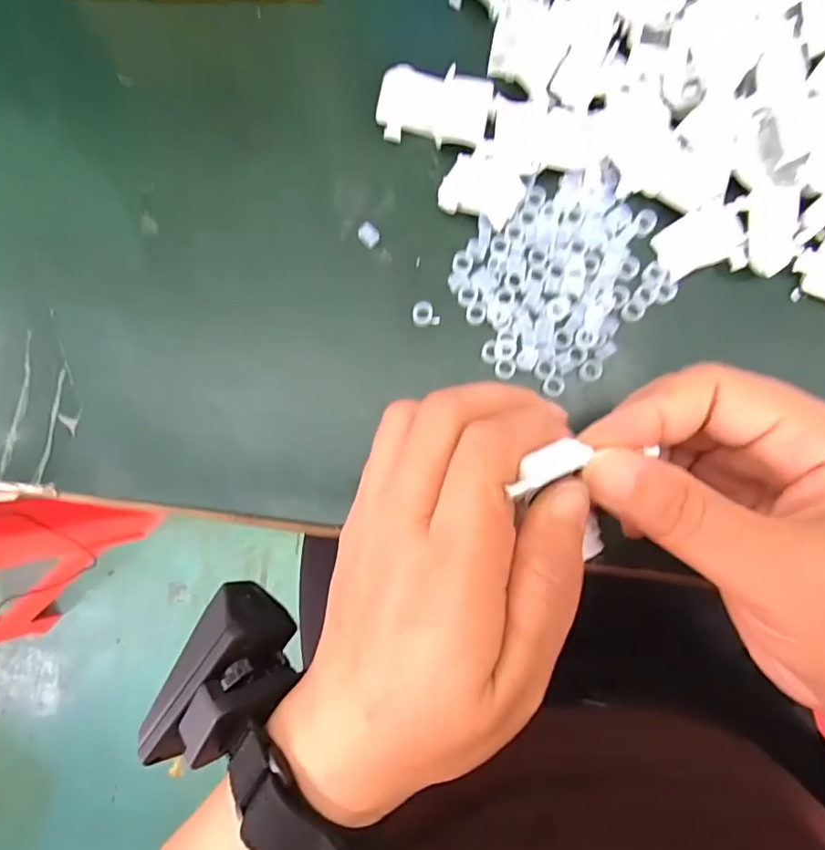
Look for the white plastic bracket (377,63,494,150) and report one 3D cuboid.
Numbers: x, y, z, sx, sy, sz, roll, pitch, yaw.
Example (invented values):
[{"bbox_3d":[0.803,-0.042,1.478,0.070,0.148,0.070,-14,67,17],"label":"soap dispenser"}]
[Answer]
[{"bbox_3d":[0.009,-0.141,0.235,0.049,0.005,0.030,12,95,7],"label":"white plastic bracket"}]

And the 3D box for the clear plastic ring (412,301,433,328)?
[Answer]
[{"bbox_3d":[0.005,-0.049,0.236,0.009,0.004,0.011,0,88,5],"label":"clear plastic ring"}]

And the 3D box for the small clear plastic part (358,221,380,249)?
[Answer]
[{"bbox_3d":[-0.019,-0.085,0.239,0.009,0.007,0.009,0,88,5],"label":"small clear plastic part"}]

